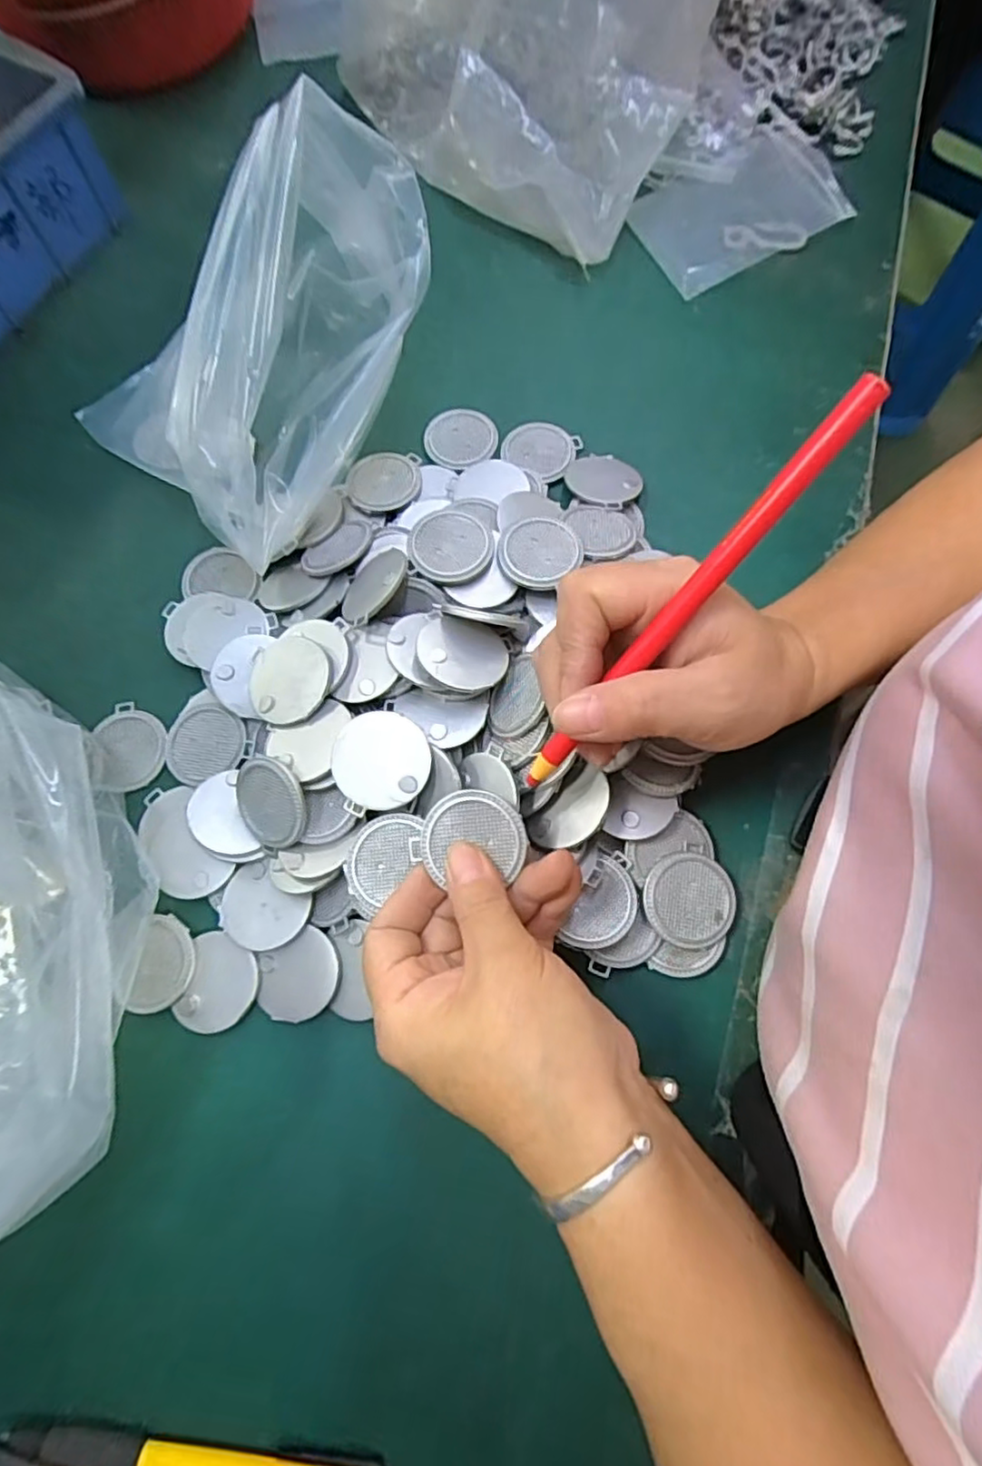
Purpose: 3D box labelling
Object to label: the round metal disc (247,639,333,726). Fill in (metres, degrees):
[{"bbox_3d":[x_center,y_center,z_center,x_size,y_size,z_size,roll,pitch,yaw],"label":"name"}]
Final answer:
[{"bbox_3d":[-0.092,-0.024,0.295,0.038,0.004,0.040,-3,73,10],"label":"round metal disc"}]

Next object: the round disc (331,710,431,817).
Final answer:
[{"bbox_3d":[-0.046,0.011,0.272,0.039,0.004,0.040,0,83,-1],"label":"round disc"}]

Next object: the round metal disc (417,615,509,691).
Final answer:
[{"bbox_3d":[-0.012,-0.036,0.289,0.038,0.004,0.041,11,54,-15],"label":"round metal disc"}]

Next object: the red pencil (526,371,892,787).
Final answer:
[{"bbox_3d":[0.062,-0.040,0.211,0.011,0.006,0.159,44,112,12],"label":"red pencil"}]

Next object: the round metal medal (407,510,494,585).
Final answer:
[{"bbox_3d":[-0.020,-0.089,0.312,0.039,0.007,0.037,0,74,1],"label":"round metal medal"}]

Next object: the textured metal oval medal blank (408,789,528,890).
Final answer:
[{"bbox_3d":[-0.007,0.041,0.251,0.039,0.004,0.038,38,90,6],"label":"textured metal oval medal blank"}]

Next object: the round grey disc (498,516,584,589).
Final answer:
[{"bbox_3d":[0.023,-0.089,0.313,0.037,0.006,0.040,0,74,1],"label":"round grey disc"}]

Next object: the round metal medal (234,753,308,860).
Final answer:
[{"bbox_3d":[-0.097,0.031,0.283,0.039,0.004,0.040,7,105,26],"label":"round metal medal"}]

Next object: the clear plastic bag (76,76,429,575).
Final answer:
[{"bbox_3d":[-0.084,-0.188,0.315,0.106,0.119,0.194,6,74,2],"label":"clear plastic bag"}]

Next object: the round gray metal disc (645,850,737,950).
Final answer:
[{"bbox_3d":[0.087,0.073,0.283,0.040,0.004,0.039,1,77,-6],"label":"round gray metal disc"}]

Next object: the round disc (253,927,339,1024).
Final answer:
[{"bbox_3d":[-0.083,0.106,0.282,0.038,0.006,0.033,-27,75,-7],"label":"round disc"}]

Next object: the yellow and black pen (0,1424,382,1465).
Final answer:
[{"bbox_3d":[-0.107,0.265,0.236,0.138,0.008,0.012,4,74,2],"label":"yellow and black pen"}]

